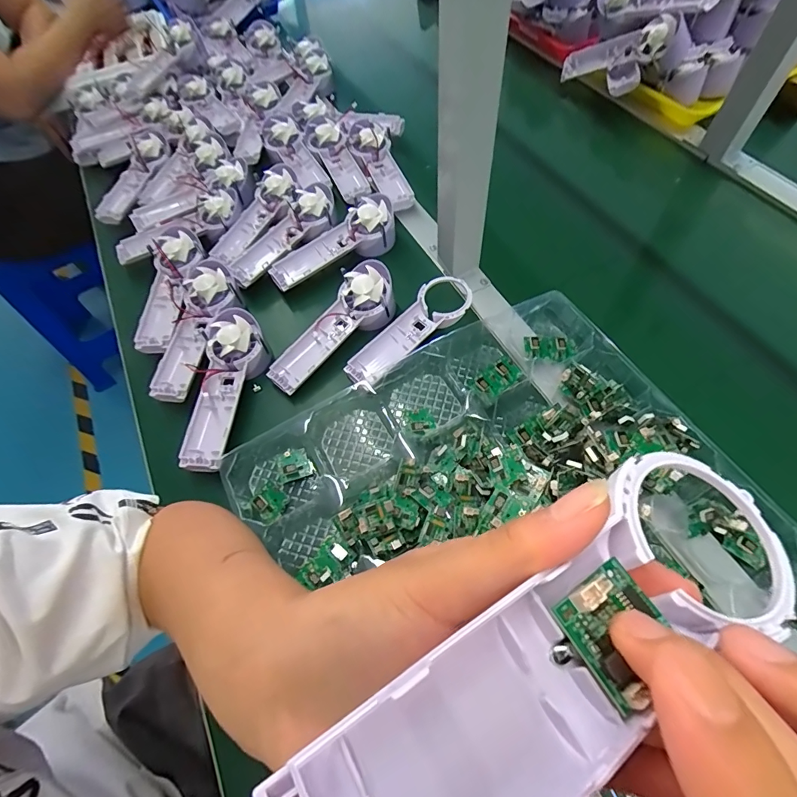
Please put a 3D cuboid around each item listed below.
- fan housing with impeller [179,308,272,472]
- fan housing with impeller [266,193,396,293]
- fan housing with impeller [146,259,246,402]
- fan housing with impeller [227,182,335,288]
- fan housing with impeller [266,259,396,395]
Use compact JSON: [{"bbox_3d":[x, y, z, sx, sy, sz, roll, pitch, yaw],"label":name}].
[{"bbox_3d":[-0.181,-0.013,0.444,0.059,0.035,0.176,-1,61,3],"label":"fan housing with impeller"},{"bbox_3d":[-0.085,-0.199,0.540,0.174,0.042,0.061,-28,63,-11],"label":"fan housing with impeller"},{"bbox_3d":[-0.231,-0.081,0.482,0.066,0.034,0.175,5,62,7],"label":"fan housing with impeller"},{"bbox_3d":[-0.148,-0.215,0.549,0.060,0.032,0.172,34,69,20],"label":"fan housing with impeller"},{"bbox_3d":[-0.072,-0.080,0.487,0.176,0.044,0.056,-45,67,-4],"label":"fan housing with impeller"}]

